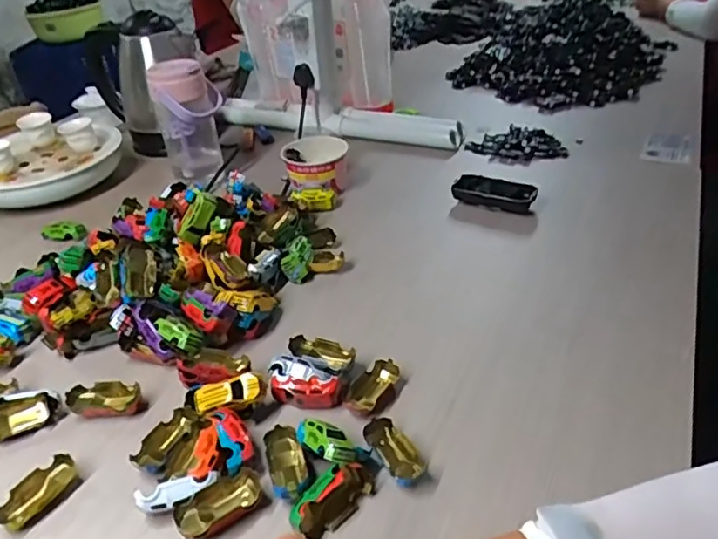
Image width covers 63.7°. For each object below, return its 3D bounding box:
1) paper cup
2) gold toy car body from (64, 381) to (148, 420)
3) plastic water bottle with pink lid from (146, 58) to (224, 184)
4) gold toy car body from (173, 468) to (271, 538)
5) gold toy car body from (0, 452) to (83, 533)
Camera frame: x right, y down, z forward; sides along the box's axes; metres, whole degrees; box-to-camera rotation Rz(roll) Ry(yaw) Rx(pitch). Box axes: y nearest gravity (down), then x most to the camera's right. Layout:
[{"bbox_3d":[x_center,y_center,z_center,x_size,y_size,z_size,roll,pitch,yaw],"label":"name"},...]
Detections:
[{"bbox_3d":[-0.064,-0.154,0.855,0.090,0.073,0.091,-4,35,3],"label":"paper cup"},{"bbox_3d":[-0.236,0.122,0.540,0.069,0.016,0.029,-2,35,5],"label":"gold toy car body"},{"bbox_3d":[-0.246,-0.222,0.867,0.097,0.163,0.085,-23,38,-23],"label":"plastic water bottle with pink lid"},{"bbox_3d":[-0.105,0.179,0.440,0.066,0.019,0.034,-25,39,-26],"label":"gold toy car body"},{"bbox_3d":[-0.258,0.178,0.465,0.034,0.014,0.064,13,39,24],"label":"gold toy car body"}]

